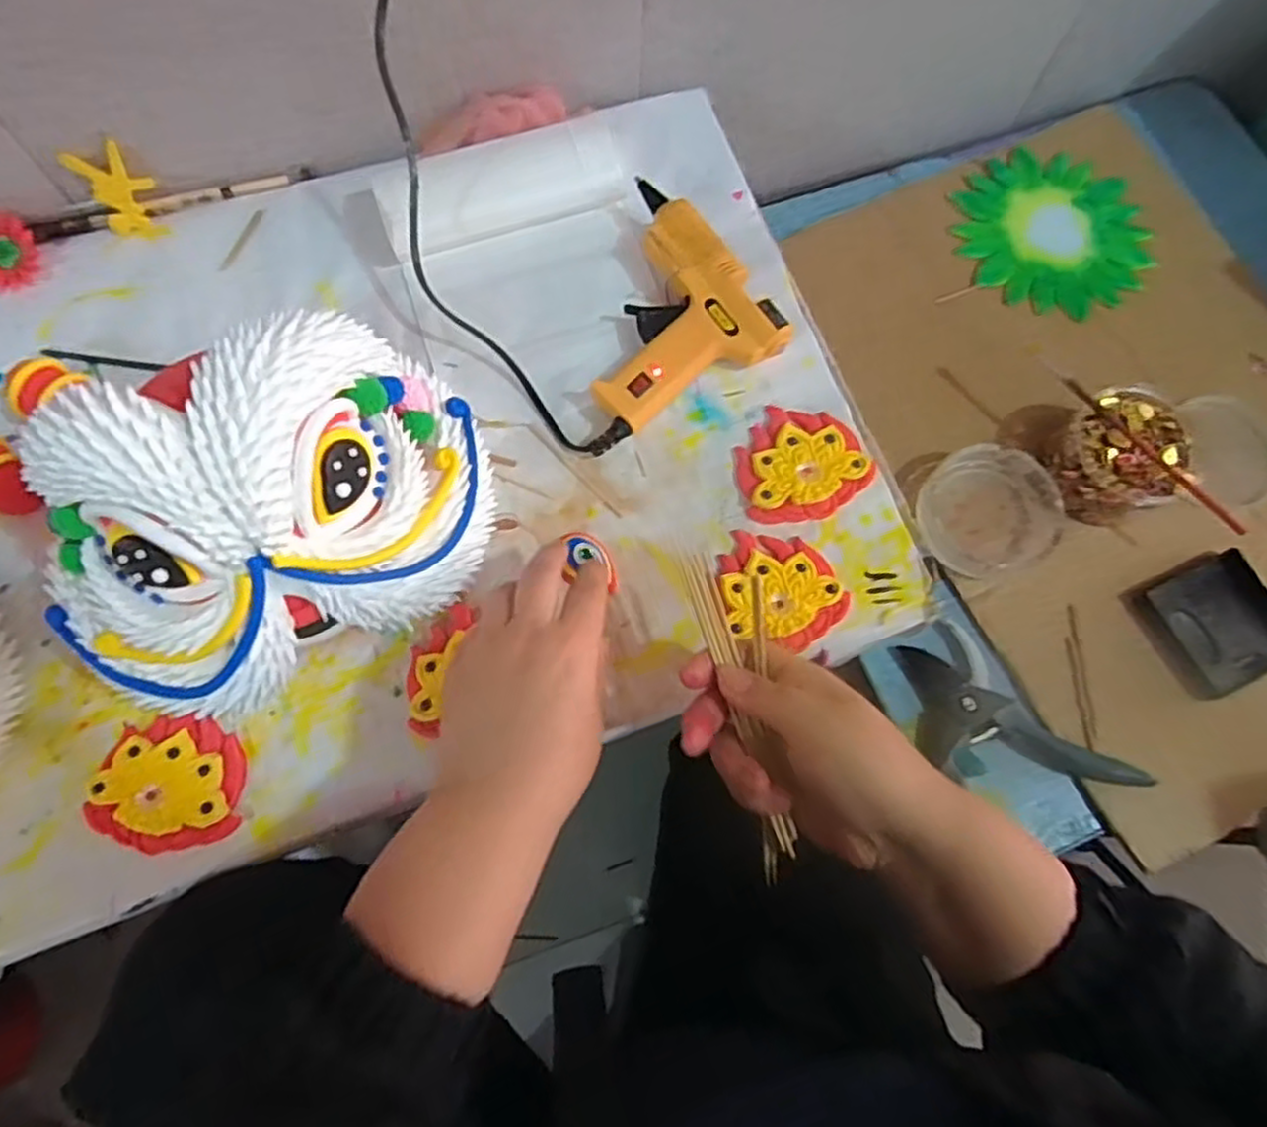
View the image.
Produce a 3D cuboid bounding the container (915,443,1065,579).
[{"bbox_3d":[0.284,-0.044,0.596,0.111,0.043,0.103,-25,75,-9],"label":"container"}]

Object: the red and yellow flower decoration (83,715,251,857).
[{"bbox_3d":[-0.246,0.116,0.400,0.075,0.013,0.067,-4,73,-3],"label":"red and yellow flower decoration"}]

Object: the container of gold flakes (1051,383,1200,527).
[{"bbox_3d":[0.387,-0.084,0.604,0.089,0.062,0.091,0,73,-2],"label":"container of gold flakes"}]

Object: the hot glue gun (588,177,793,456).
[{"bbox_3d":[0.005,-0.164,0.480,0.138,0.039,0.144,-28,76,-10],"label":"hot glue gun"}]

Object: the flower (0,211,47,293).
[{"bbox_3d":[-0.413,-0.202,0.493,0.044,0.010,0.045,-17,109,-12],"label":"flower"}]

